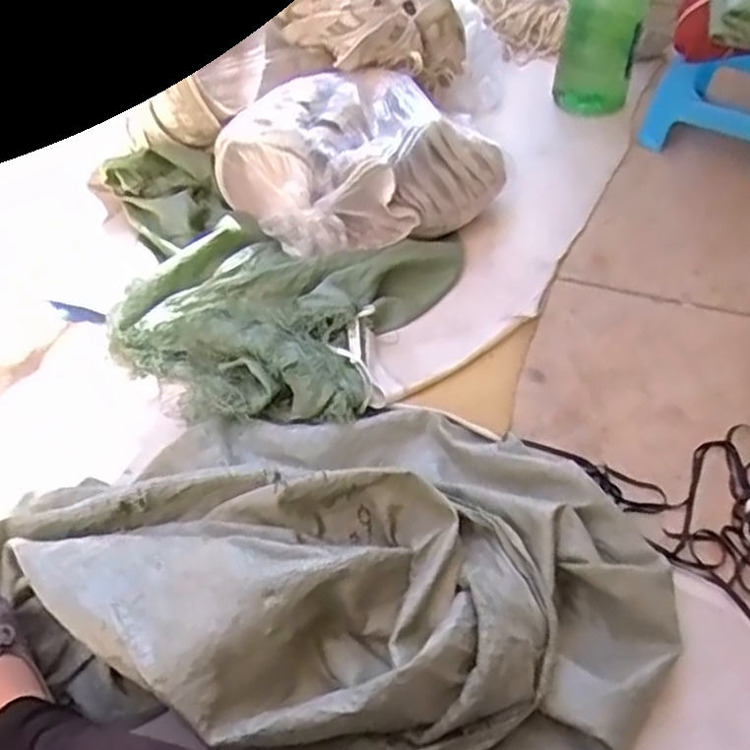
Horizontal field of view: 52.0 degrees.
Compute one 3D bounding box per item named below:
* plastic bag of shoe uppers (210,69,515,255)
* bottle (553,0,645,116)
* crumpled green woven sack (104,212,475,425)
[{"bbox_3d":[-0.005,-0.370,1.303,0.434,0.146,0.347,-25,52,-25],"label":"plastic bag of shoe uppers"},{"bbox_3d":[0.477,-0.723,1.607,0.154,0.302,0.139,8,45,6],"label":"bottle"},{"bbox_3d":[-0.128,-0.116,1.155,0.391,0.070,0.499,19,47,17],"label":"crumpled green woven sack"}]

